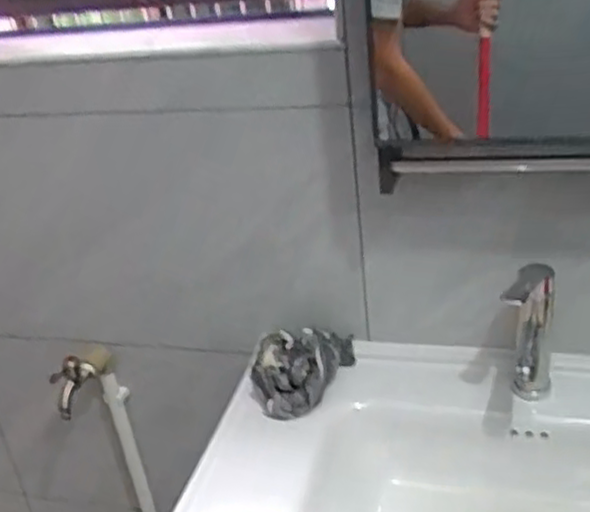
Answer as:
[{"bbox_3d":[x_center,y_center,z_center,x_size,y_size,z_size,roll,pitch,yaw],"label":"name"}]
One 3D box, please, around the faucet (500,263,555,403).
[{"bbox_3d":[0.295,0.116,0.918,0.051,0.188,0.152,9,32,28],"label":"faucet"}]

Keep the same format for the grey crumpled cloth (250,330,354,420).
[{"bbox_3d":[0.007,0.166,1.037,0.140,0.073,0.146,-1,28,12],"label":"grey crumpled cloth"}]

